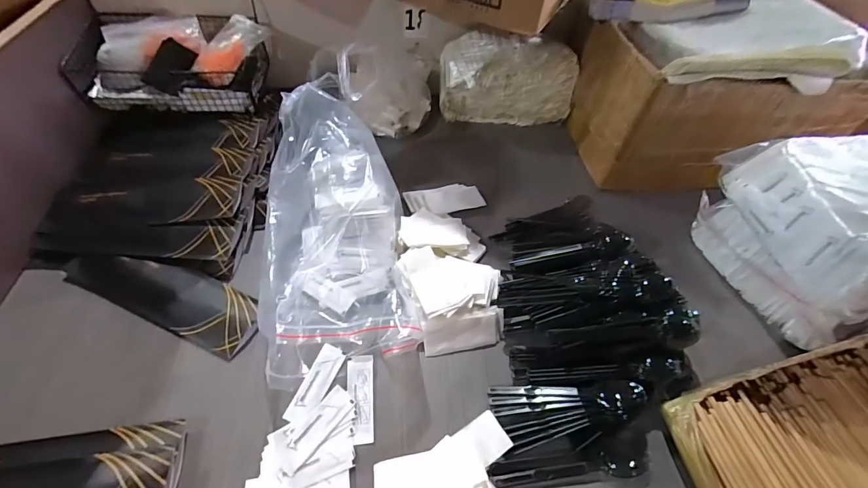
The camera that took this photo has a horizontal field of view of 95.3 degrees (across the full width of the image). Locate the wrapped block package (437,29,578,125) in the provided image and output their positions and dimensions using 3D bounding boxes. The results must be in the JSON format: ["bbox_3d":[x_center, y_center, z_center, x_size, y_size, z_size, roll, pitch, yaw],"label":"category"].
[{"bbox_3d":[0.144,-0.324,0.781,0.256,0.150,0.098,-1,52,-6],"label":"wrapped block package"}]

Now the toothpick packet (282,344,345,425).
[{"bbox_3d":[-0.137,0.163,0.464,0.031,0.008,0.093,18,53,9],"label":"toothpick packet"}]

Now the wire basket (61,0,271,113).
[{"bbox_3d":[-0.432,-0.313,0.677,0.289,0.103,0.152,-2,52,-6],"label":"wire basket"}]

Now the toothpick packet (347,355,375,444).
[{"bbox_3d":[-0.085,0.178,0.460,0.030,0.004,0.098,-4,53,-8],"label":"toothpick packet"}]

